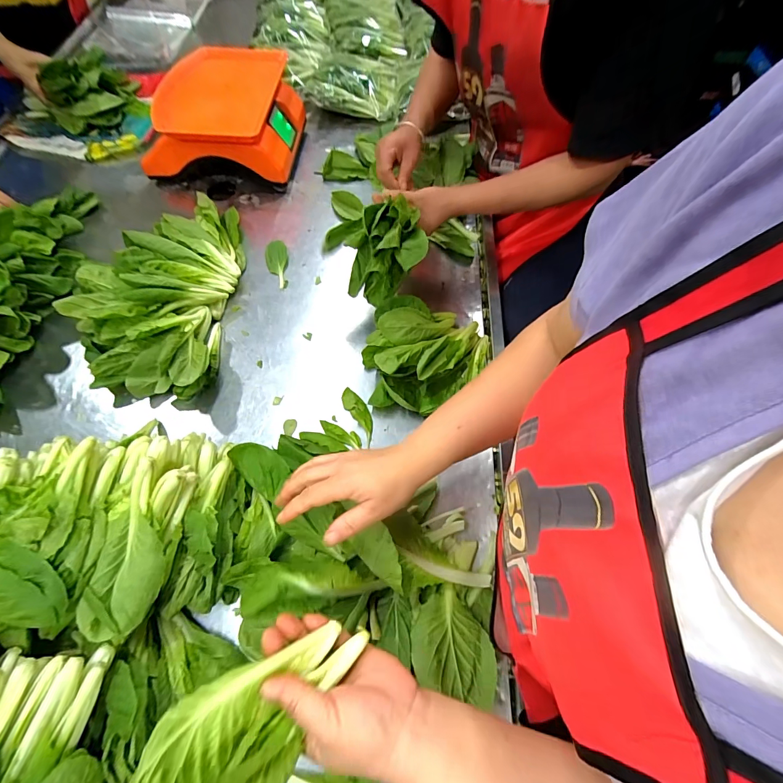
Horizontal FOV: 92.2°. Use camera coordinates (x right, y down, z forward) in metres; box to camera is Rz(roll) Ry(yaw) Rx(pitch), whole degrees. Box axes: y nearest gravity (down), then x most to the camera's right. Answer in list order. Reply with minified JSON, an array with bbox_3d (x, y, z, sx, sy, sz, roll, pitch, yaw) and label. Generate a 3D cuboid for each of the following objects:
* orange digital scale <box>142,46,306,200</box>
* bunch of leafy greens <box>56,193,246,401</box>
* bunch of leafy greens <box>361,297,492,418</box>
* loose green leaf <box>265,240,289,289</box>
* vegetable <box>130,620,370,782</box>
[{"bbox_3d":[-0.349,-0.583,0.793,0.293,0.150,0.296,4,64,1],"label":"orange digital scale"},{"bbox_3d":[-0.380,-0.181,0.623,0.238,0.100,0.399,2,64,0],"label":"bunch of leafy greens"},{"bbox_3d":[0.054,-0.054,0.572,0.195,0.081,0.167,2,64,1],"label":"bunch of leafy greens"},{"bbox_3d":[-0.215,-0.238,0.704,0.041,0.010,0.113,-7,64,-4],"label":"loose green leaf"},{"bbox_3d":[-0.092,0.229,0.268,0.154,0.042,0.079,-24,70,-43],"label":"vegetable"}]

